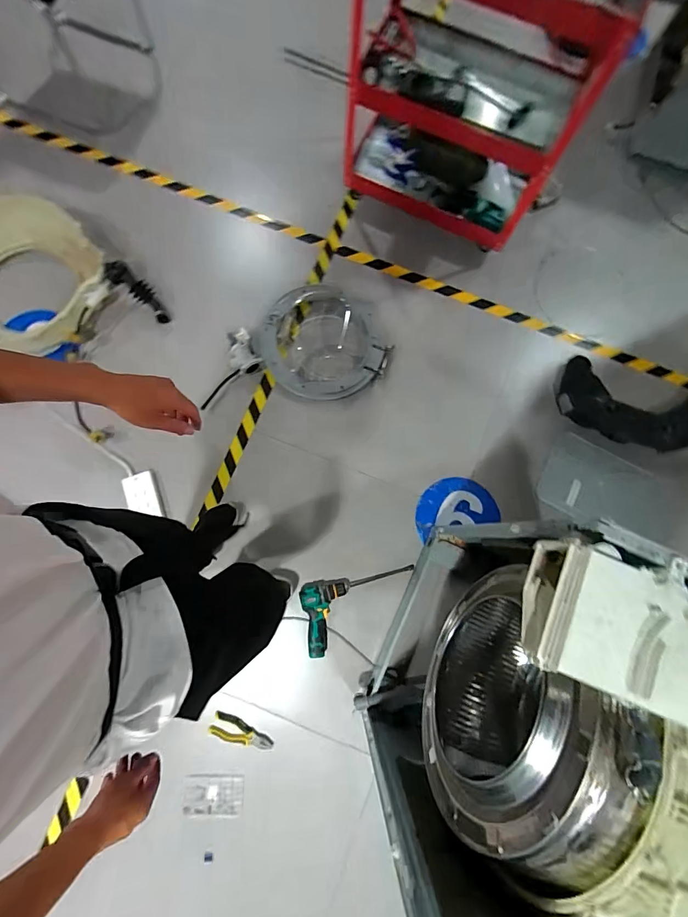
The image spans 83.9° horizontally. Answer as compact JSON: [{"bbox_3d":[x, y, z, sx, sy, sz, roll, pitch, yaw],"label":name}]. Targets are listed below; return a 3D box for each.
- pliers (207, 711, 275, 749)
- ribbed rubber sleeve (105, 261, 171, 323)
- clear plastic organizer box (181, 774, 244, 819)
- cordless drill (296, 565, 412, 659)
[{"bbox_3d":[-0.305,0.824,1.146,0.189,0.016,0.068,23,79,2],"label":"pliers"},{"bbox_3d":[-0.715,-0.579,1.338,0.248,0.055,0.082,44,81,-19],"label":"ribbed rubber sleeve"},{"bbox_3d":[-0.379,0.982,1.110,0.168,0.018,0.104,4,79,-2],"label":"clear plastic organizer box"},{"bbox_3d":[0.057,0.476,1.208,0.376,0.057,0.212,-11,80,-5],"label":"cordless drill"}]

